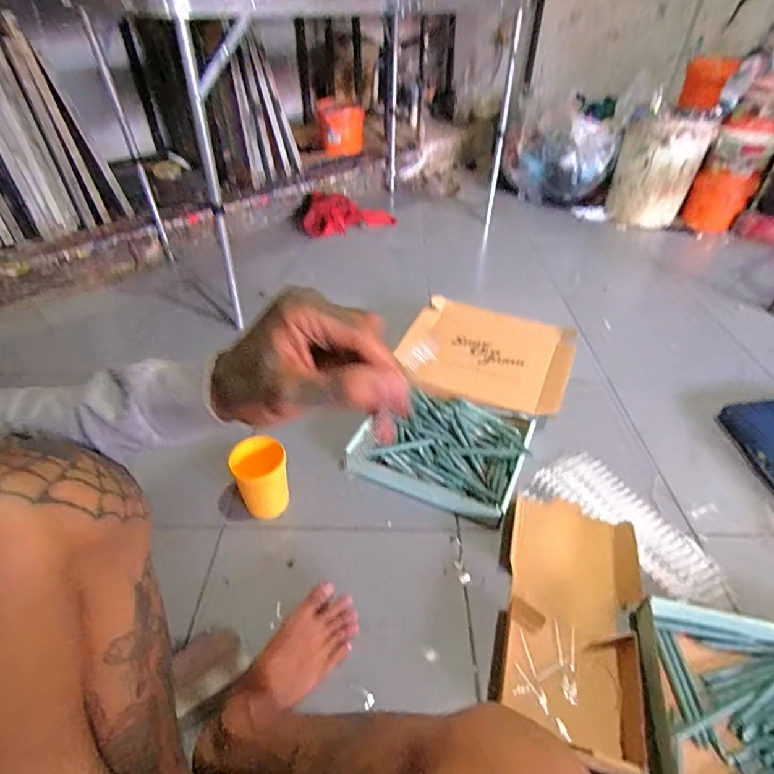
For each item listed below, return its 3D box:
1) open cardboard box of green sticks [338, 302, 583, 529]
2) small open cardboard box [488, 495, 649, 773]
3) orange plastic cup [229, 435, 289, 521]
[{"bbox_3d":[0.172,0.009,0.969,0.372,0.110,0.537,17,44,17],"label":"open cardboard box of green sticks"},{"bbox_3d":[0.271,0.328,0.662,0.198,0.068,0.375,11,43,12],"label":"small open cardboard box"},{"bbox_3d":[-0.210,0.159,0.765,0.083,0.141,0.080,0,42,0],"label":"orange plastic cup"}]

